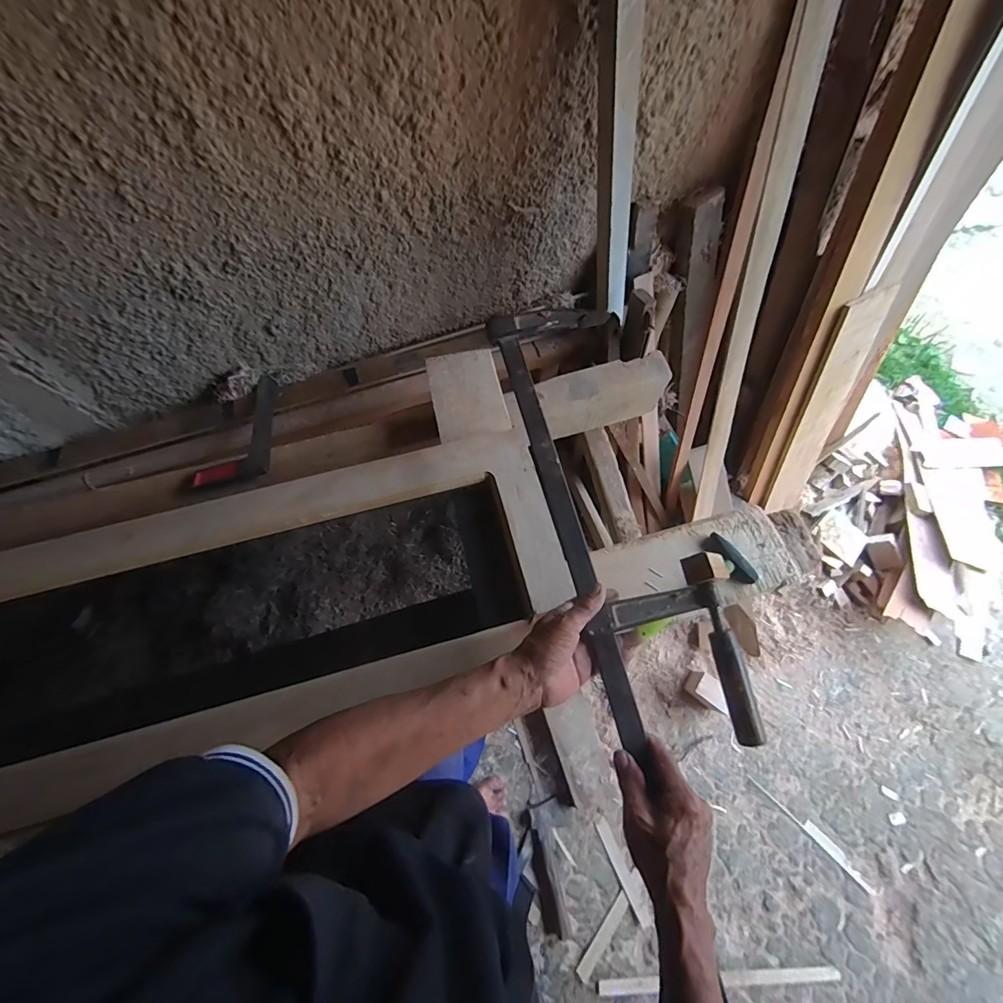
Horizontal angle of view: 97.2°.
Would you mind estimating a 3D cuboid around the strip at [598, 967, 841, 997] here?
[{"bbox_3d":[0.512,1.132,1.042,0.569,0.013,0.035,-3,66,-2],"label":"strip"}]

